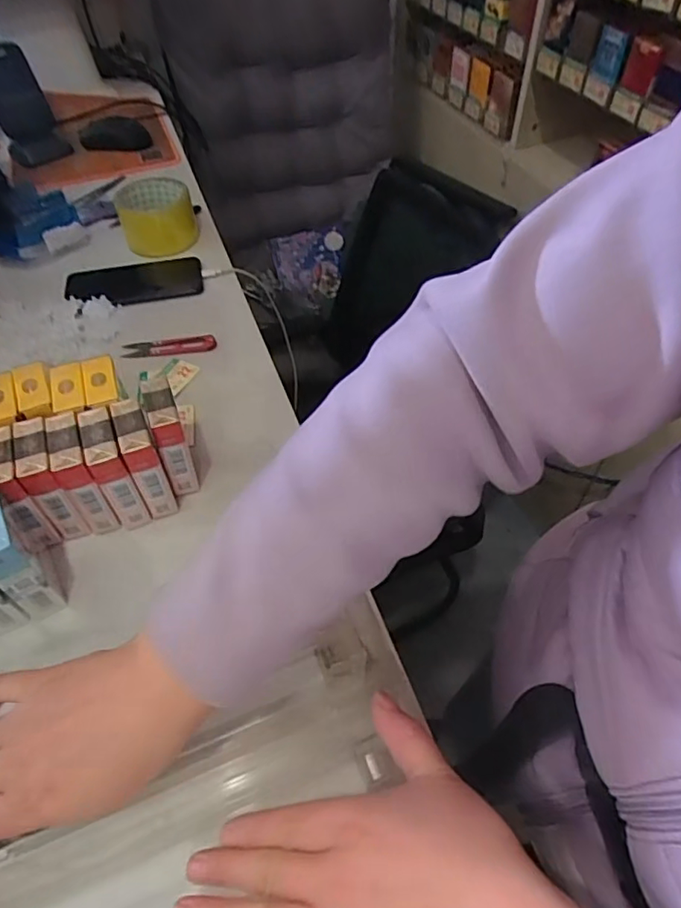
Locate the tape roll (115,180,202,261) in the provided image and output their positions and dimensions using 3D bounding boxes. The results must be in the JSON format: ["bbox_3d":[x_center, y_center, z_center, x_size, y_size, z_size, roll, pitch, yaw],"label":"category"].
[{"bbox_3d":[-0.220,-0.284,0.681,0.088,0.057,0.087,-1,51,1],"label":"tape roll"}]

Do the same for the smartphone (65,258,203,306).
[{"bbox_3d":[-0.241,-0.203,0.659,0.152,0.013,0.071,-11,52,-7],"label":"smartphone"}]

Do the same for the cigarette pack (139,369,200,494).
[{"bbox_3d":[-0.136,-0.012,0.452,0.021,0.089,0.055,-18,53,-12],"label":"cigarette pack"}]

